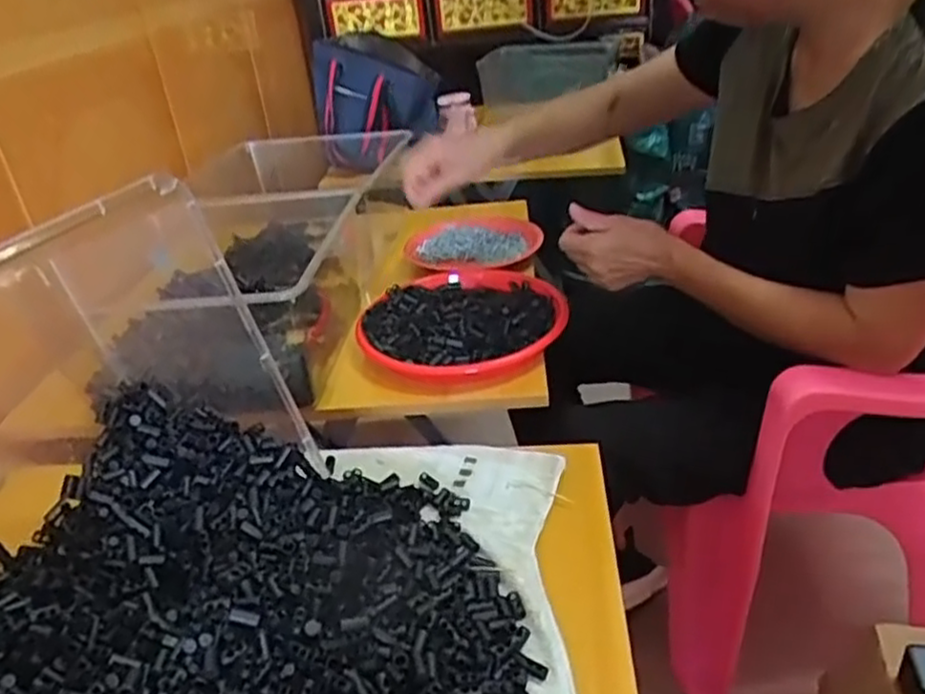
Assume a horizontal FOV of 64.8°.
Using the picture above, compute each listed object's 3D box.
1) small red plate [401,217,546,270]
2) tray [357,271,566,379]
[{"bbox_3d":[0.012,-0.164,1.096,0.193,0.031,0.174,-8,30,-4],"label":"small red plate"},{"bbox_3d":[0.001,-0.032,0.847,0.224,0.029,0.228,4,32,17],"label":"tray"}]

